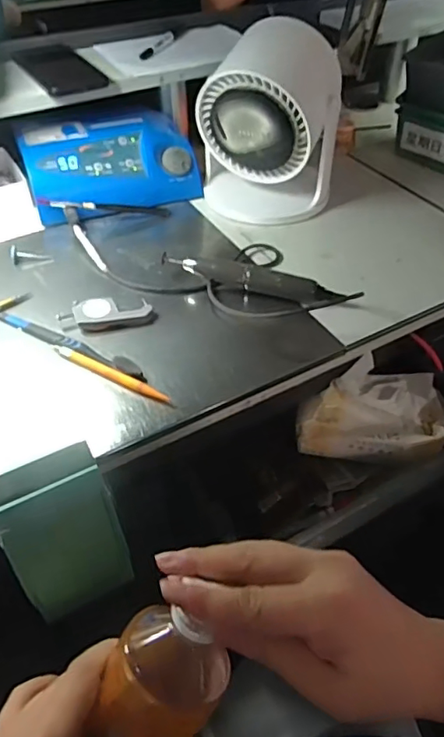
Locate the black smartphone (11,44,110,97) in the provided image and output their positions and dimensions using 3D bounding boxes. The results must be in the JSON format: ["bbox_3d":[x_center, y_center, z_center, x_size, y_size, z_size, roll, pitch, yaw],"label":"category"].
[{"bbox_3d":[-0.218,-0.404,0.724,0.083,0.012,0.190,-22,50,-20],"label":"black smartphone"}]

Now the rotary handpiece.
[{"bbox_3d":[0.038,-0.092,0.603,0.214,0.037,0.025,9,48,6],"label":"rotary handpiece"}]

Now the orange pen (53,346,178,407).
[{"bbox_3d":[-0.106,0.006,0.519,0.138,0.009,0.013,24,52,18],"label":"orange pen"}]

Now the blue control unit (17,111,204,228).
[{"bbox_3d":[-0.153,-0.280,0.742,0.225,0.079,0.150,-19,51,-18],"label":"blue control unit"}]

